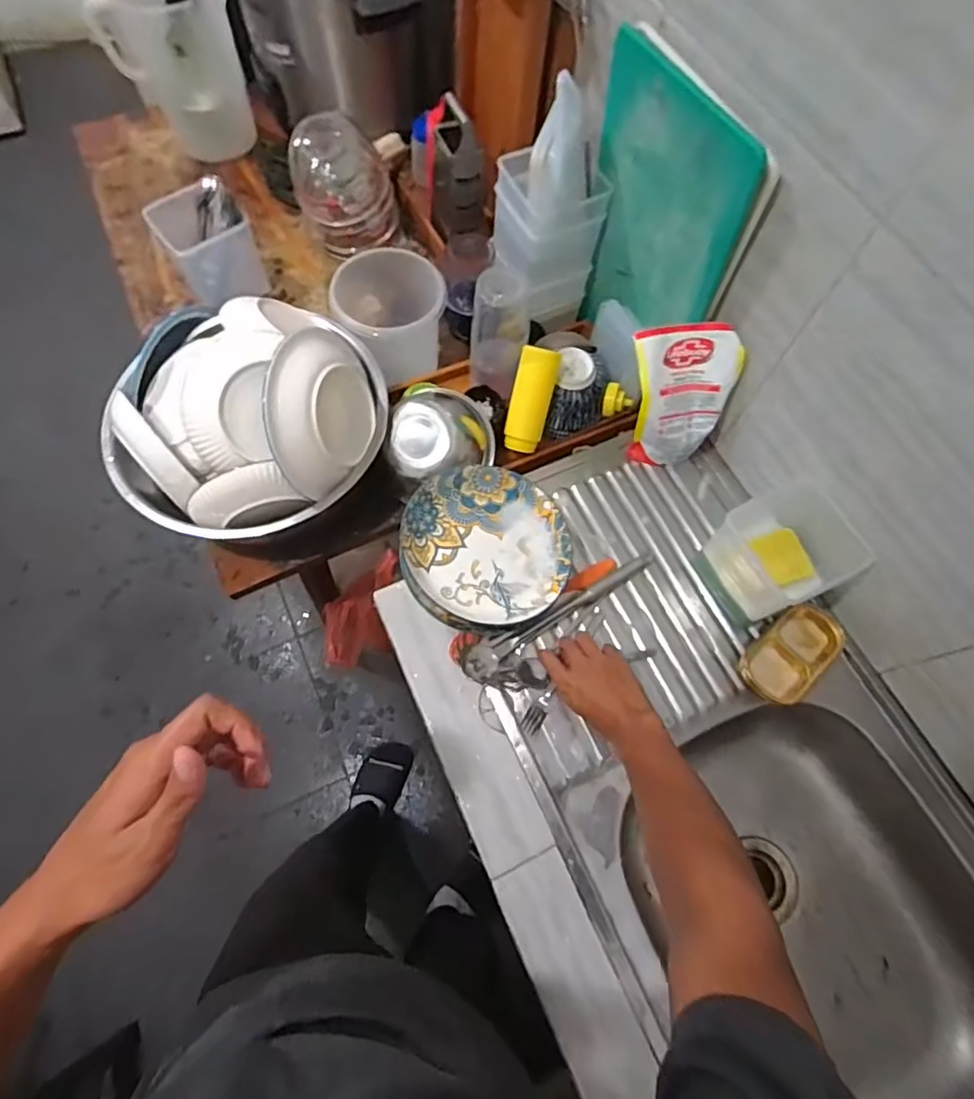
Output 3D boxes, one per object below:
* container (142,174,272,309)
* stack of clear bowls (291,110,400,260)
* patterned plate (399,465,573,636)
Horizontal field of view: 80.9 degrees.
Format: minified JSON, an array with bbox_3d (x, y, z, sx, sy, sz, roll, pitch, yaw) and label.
[{"bbox_3d":[-0.487,-0.529,1.013,0.137,0.150,0.149,-35,73,-16],"label":"container"},{"bbox_3d":[-0.262,-0.665,1.056,0.177,0.176,0.153,-13,68,-8],"label":"stack of clear bowls"},{"bbox_3d":[-0.001,-0.004,0.765,0.219,0.041,0.218,3,70,-9],"label":"patterned plate"}]

